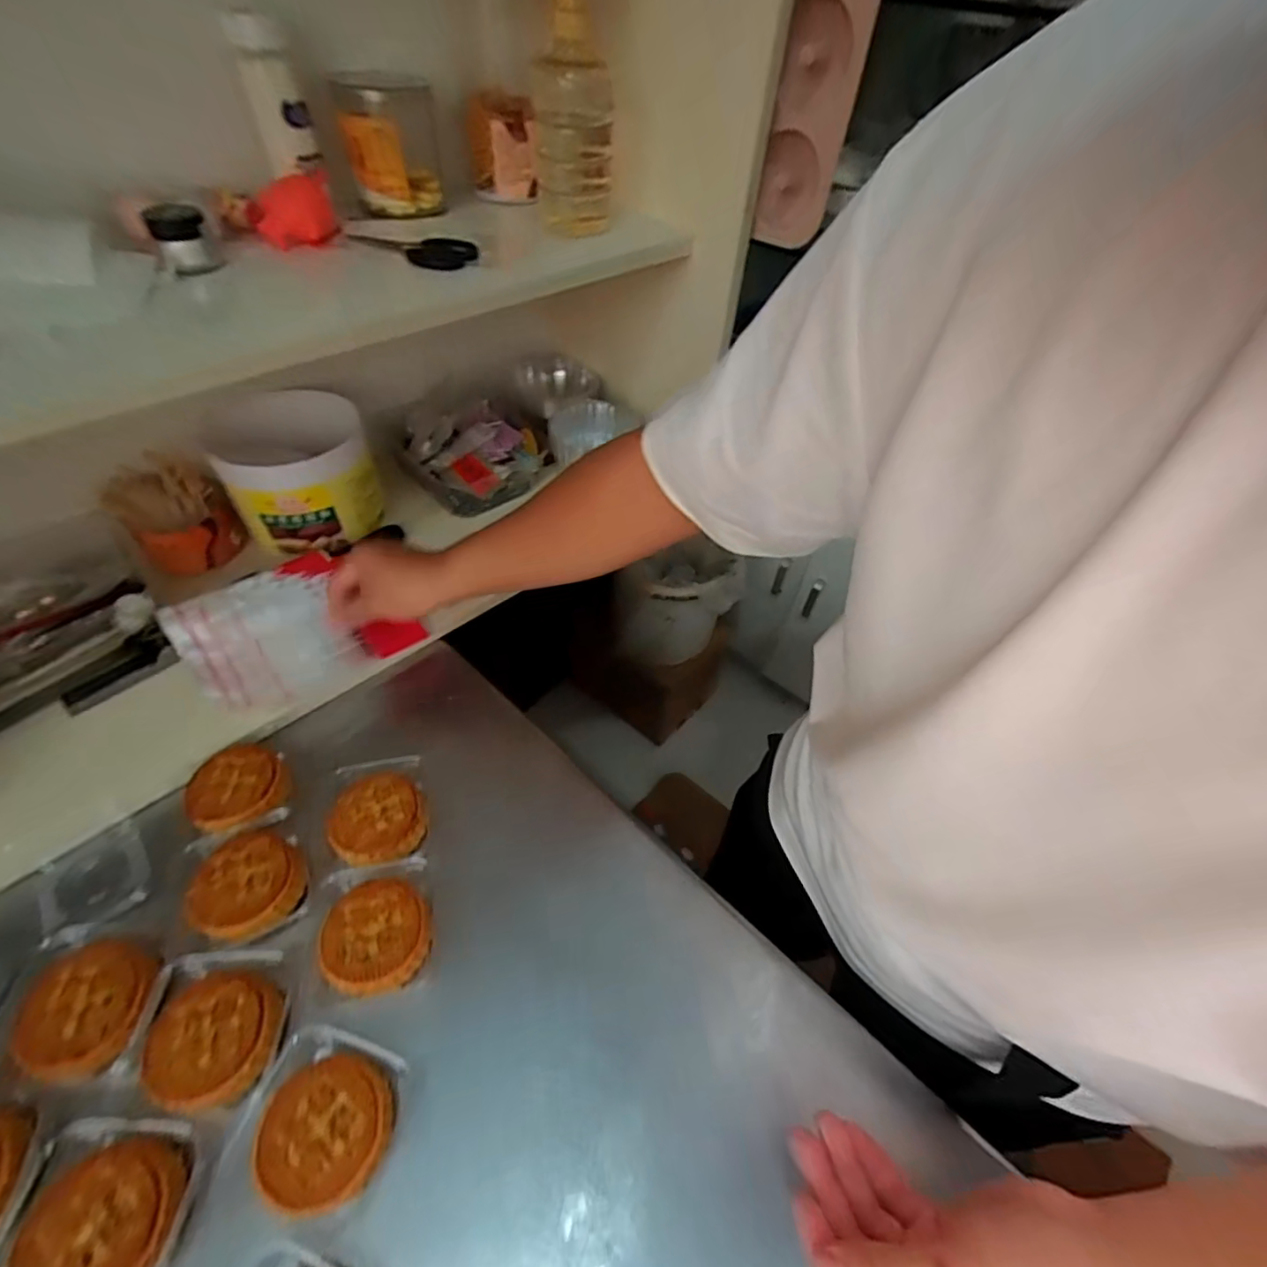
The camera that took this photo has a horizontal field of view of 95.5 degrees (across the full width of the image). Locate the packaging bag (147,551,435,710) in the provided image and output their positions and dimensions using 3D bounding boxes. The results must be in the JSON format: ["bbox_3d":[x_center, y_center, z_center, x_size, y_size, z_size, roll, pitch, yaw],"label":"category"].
[{"bbox_3d":[-0.310,-0.007,0.526,0.168,0.021,0.135,-32,72,-33],"label":"packaging bag"}]

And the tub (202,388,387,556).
[{"bbox_3d":[-0.337,-0.161,0.593,0.132,0.107,0.117,-14,51,-16],"label":"tub"}]

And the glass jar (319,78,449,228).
[{"bbox_3d":[-0.222,-0.433,0.514,0.092,0.094,0.092,-10,50,-13],"label":"glass jar"}]

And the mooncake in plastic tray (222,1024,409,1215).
[{"bbox_3d":[-0.175,0.278,0.327,0.073,0.029,0.075,15,49,9],"label":"mooncake in plastic tray"}]

